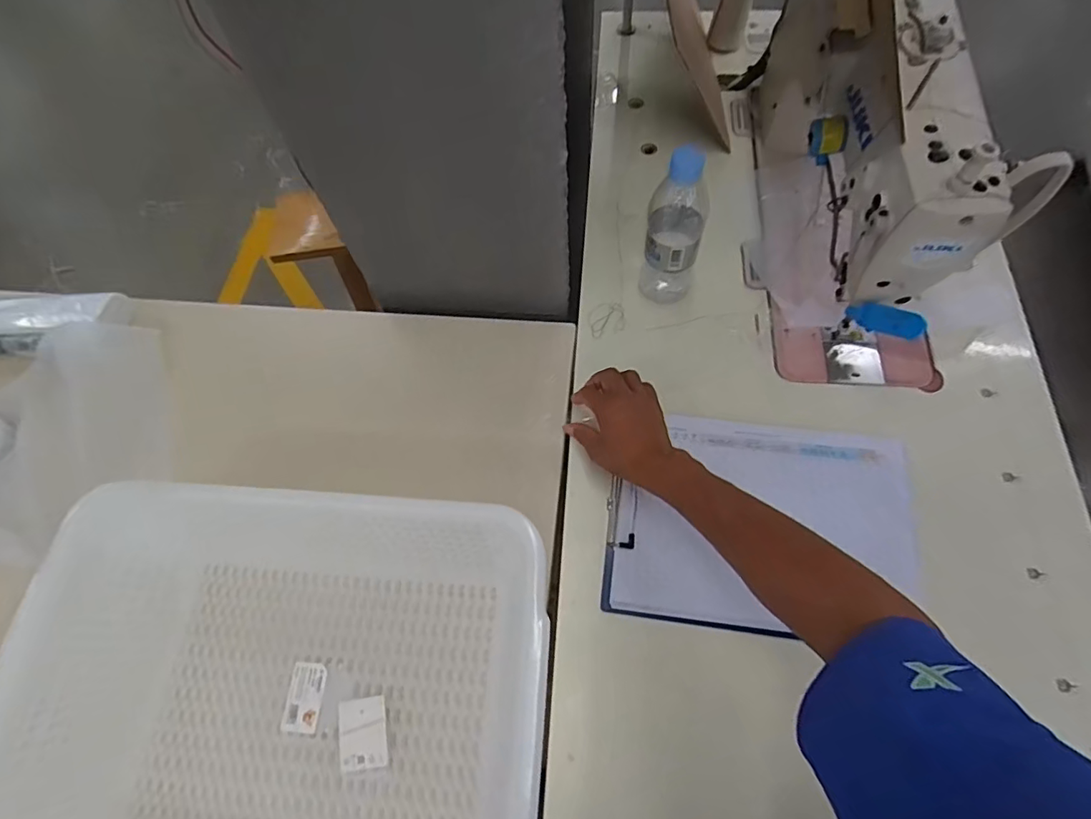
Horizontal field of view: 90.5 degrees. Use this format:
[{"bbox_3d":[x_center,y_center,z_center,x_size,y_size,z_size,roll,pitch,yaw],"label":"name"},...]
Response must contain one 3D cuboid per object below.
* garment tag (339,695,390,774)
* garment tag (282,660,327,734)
[{"bbox_3d":[-0.172,0.307,0.513,0.043,0.008,0.059,-11,68,-2],"label":"garment tag"},{"bbox_3d":[-0.237,0.284,0.533,0.035,0.004,0.061,3,68,4],"label":"garment tag"}]

